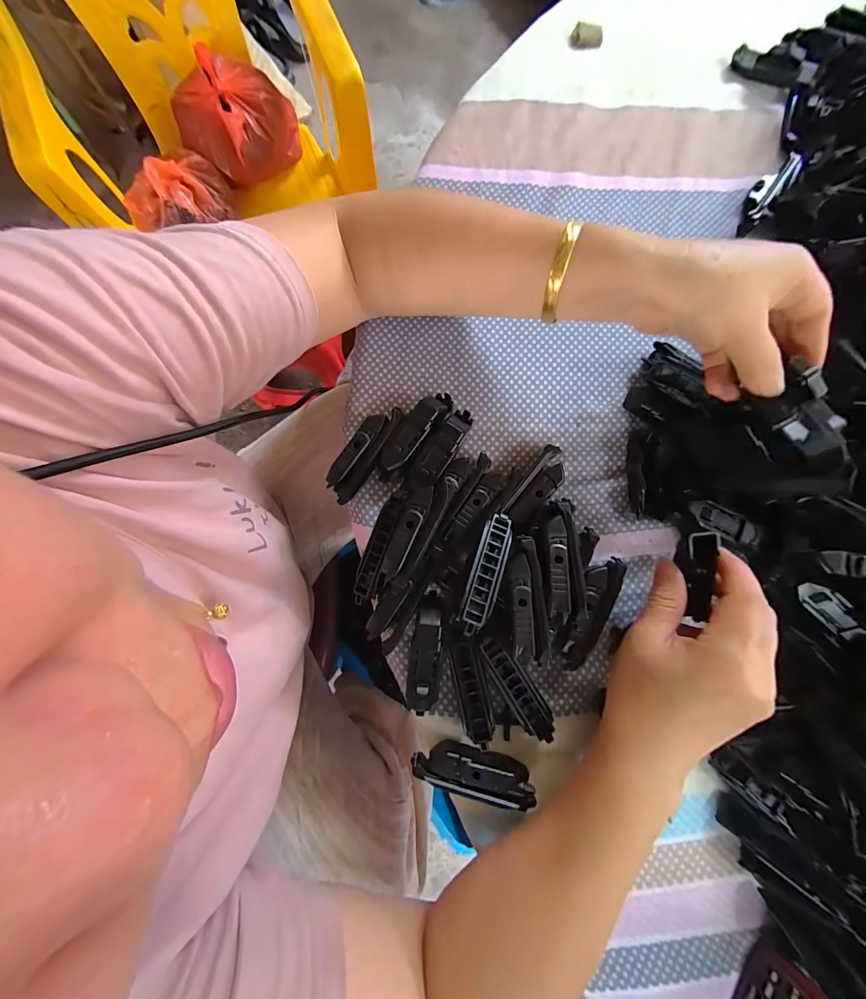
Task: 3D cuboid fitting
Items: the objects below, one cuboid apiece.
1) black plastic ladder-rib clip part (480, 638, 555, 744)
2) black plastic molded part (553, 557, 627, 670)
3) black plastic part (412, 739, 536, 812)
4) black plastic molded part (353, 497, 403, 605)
[{"bbox_3d":[0.056,0.123,0.240,0.021,0.014,0.074,-32,81,-5],"label":"black plastic ladder-rib clip part"},{"bbox_3d":[0.107,0.076,0.255,0.025,0.021,0.079,27,81,5],"label":"black plastic molded part"},{"bbox_3d":[0.027,0.177,0.239,0.078,0.017,0.023,15,80,3],"label":"black plastic part"},{"bbox_3d":[-0.039,0.034,0.253,0.014,0.008,0.074,18,80,4],"label":"black plastic molded part"}]

